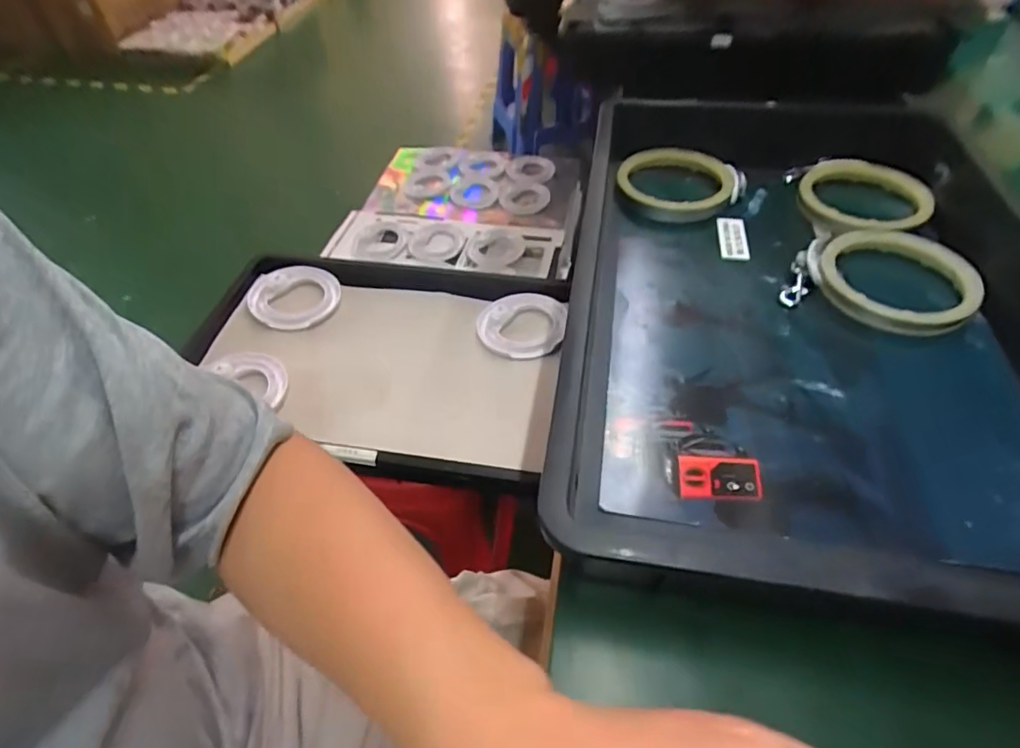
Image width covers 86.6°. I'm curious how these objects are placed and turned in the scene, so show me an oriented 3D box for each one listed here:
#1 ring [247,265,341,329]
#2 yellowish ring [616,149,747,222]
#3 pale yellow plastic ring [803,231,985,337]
[{"bbox_3d":[-0.336,-0.122,0.842,0.127,0.015,0.127,6,55,-8],"label":"ring"},{"bbox_3d":[0.186,-0.213,0.604,0.135,0.028,0.110,-5,49,-2],"label":"yellowish ring"},{"bbox_3d":[0.342,-0.085,0.483,0.136,0.024,0.121,-3,49,0],"label":"pale yellow plastic ring"}]

